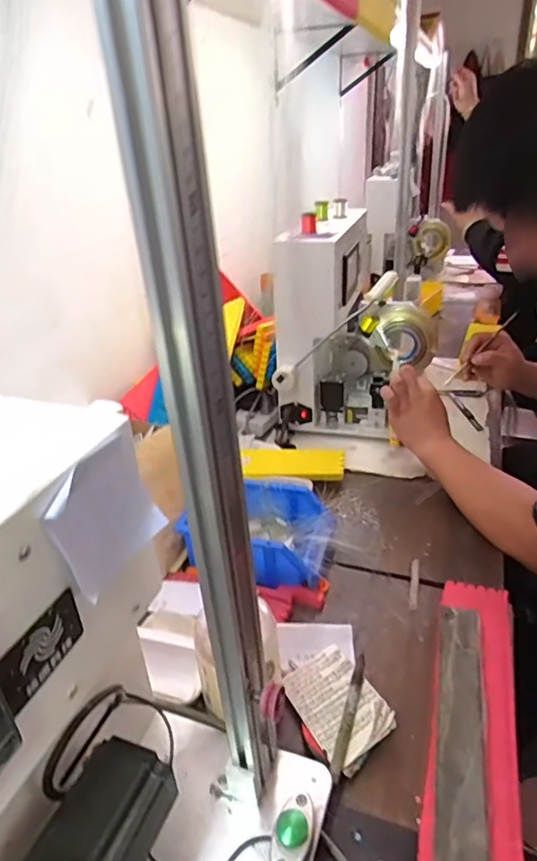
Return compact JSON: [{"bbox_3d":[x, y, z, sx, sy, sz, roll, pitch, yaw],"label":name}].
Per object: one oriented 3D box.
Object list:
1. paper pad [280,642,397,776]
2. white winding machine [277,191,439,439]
[{"bbox_3d":[0.066,0.262,0.526,0.071,0.018,0.108,-31,33,-14],"label":"paper pad"},{"bbox_3d":[0.162,-0.173,0.959,0.242,0.340,0.245,7,31,18],"label":"white winding machine"}]

